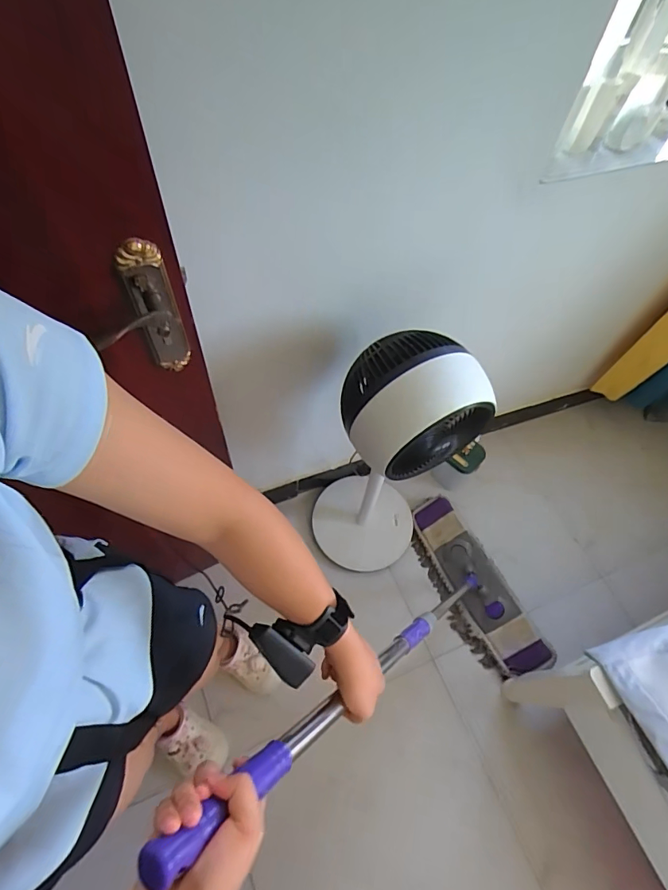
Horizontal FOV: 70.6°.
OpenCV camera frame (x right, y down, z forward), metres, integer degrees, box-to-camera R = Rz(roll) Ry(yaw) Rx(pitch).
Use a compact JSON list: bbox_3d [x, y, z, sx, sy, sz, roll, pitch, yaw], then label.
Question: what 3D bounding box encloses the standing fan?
[{"bbox_3d":[0.118,0.066,1.108,0.258,0.825,0.237,16,64,4],"label":"standing fan"}]

